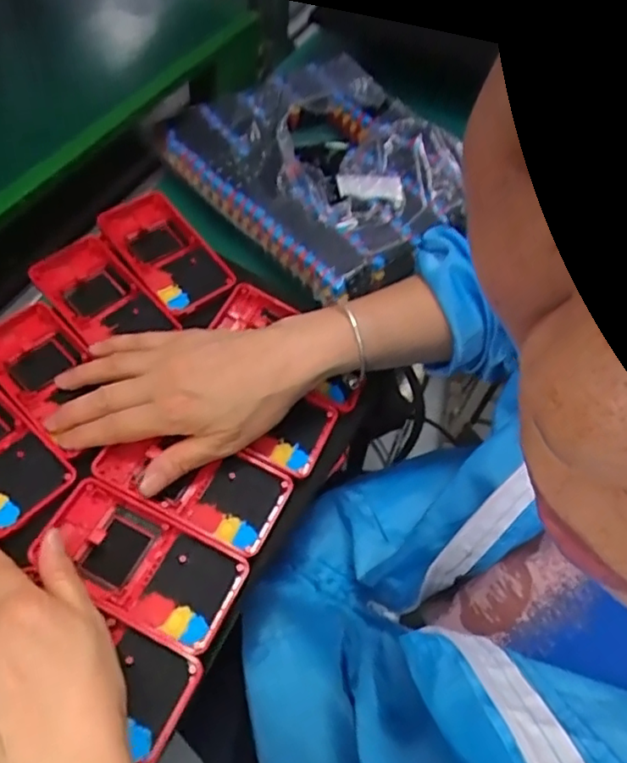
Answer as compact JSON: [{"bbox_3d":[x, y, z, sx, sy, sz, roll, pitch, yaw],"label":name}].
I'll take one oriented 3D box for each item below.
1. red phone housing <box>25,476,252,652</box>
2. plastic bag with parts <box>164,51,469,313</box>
[{"bbox_3d":[-0.105,0.110,0.373,0.121,0.012,0.058,25,56,11],"label":"red phone housing"},{"bbox_3d":[0.017,-0.256,0.690,0.286,0.033,0.337,-32,64,-25],"label":"plastic bag with parts"}]

